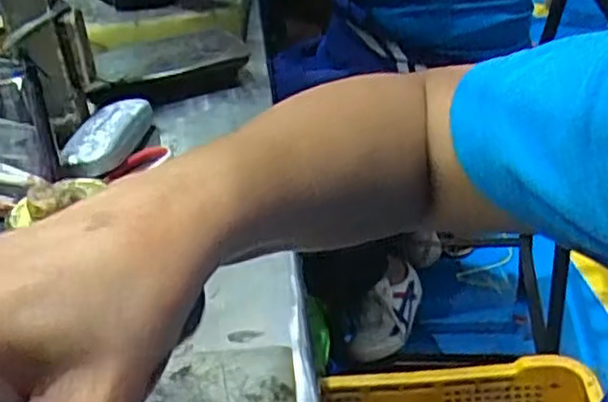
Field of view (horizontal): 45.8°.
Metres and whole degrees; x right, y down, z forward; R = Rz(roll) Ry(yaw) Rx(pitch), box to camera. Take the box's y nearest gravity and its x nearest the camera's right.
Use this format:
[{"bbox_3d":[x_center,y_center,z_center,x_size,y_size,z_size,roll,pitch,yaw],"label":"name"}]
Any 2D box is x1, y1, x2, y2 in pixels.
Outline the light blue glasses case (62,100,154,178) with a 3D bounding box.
[{"bbox_3d":[-0.203,-0.069,0.747,0.045,0.033,0.158,1,32,13],"label":"light blue glasses case"}]

